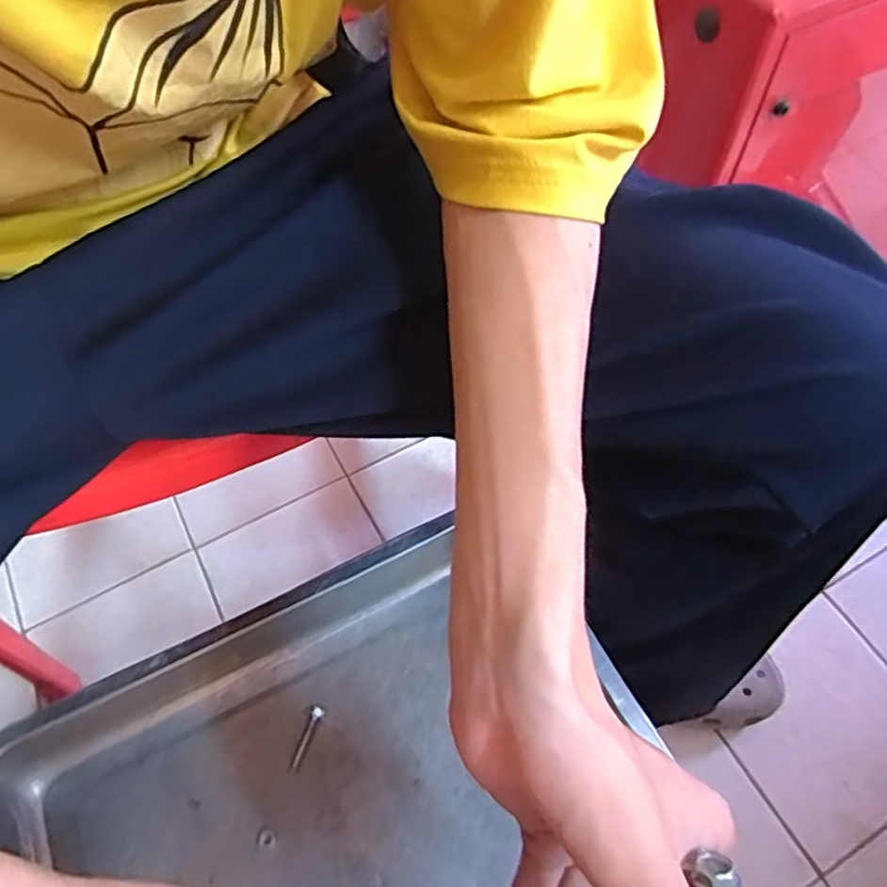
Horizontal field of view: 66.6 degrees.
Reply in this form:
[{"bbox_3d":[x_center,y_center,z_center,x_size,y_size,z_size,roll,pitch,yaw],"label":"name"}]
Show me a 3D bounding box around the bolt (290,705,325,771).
[{"bbox_3d":[-0.091,0.197,0.451,0.010,0.010,0.042,15,61,10],"label":"bolt"}]

